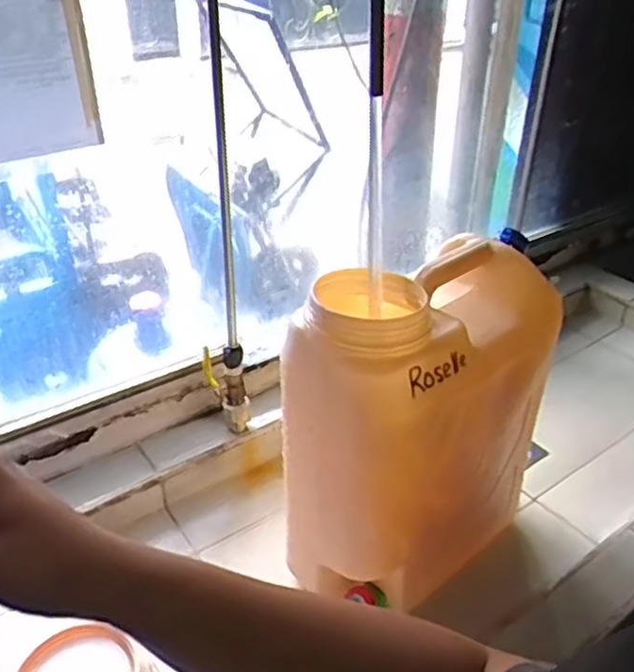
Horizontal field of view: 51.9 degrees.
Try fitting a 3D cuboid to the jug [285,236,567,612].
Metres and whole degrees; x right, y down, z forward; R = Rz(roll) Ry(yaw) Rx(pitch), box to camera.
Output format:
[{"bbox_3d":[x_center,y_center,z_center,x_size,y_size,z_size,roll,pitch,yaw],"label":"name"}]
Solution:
[{"bbox_3d":[0.119,0.100,0.754,0.184,0.372,0.302,25,40,32],"label":"jug"}]

